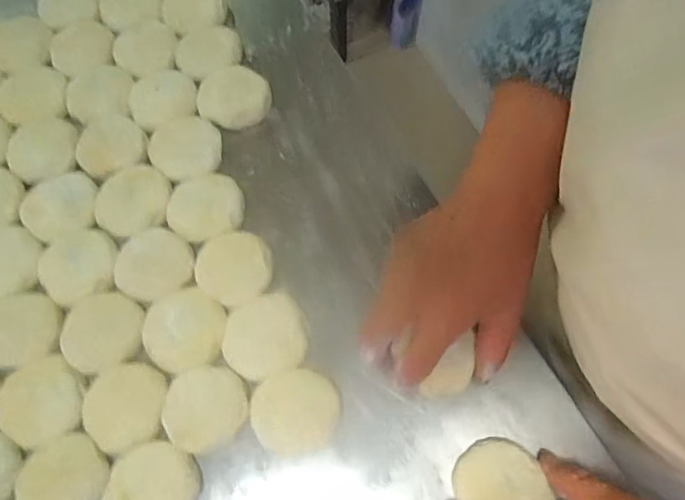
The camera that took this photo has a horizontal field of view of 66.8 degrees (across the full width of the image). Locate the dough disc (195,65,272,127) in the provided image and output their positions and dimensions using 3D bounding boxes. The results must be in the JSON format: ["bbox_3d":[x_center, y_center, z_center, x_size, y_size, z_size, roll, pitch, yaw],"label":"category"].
[{"bbox_3d":[-0.095,-0.134,0.455,0.062,0.013,0.056,-11,70,-5],"label":"dough disc"}]

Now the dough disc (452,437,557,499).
[{"bbox_3d":[0.105,0.153,0.345,0.061,0.010,0.055,-4,52,1],"label":"dough disc"}]

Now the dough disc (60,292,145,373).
[{"bbox_3d":[-0.178,0.061,0.384,0.056,0.007,0.056,0,69,-1],"label":"dough disc"}]

